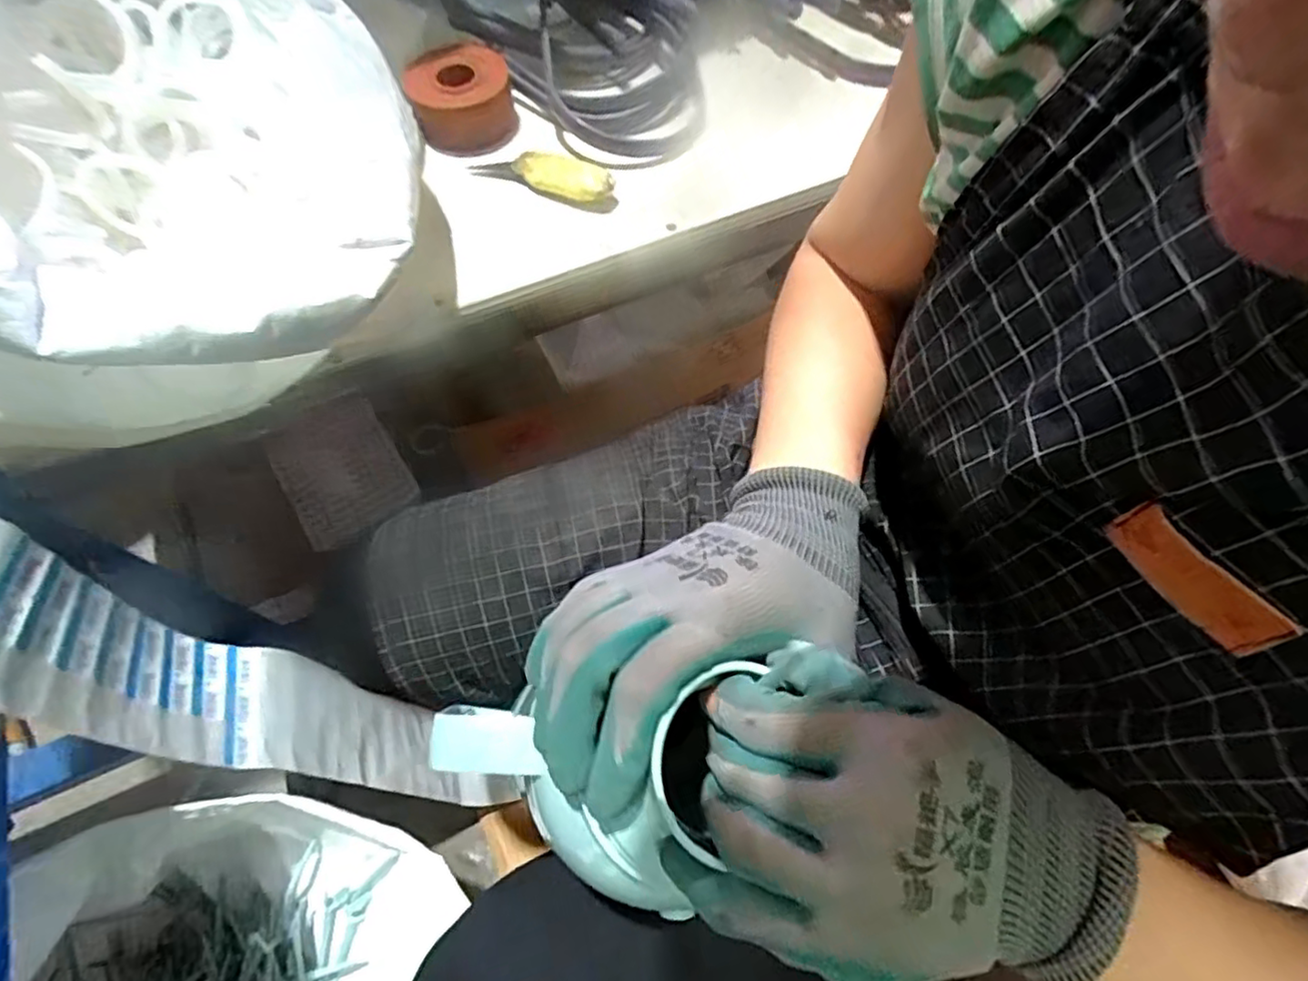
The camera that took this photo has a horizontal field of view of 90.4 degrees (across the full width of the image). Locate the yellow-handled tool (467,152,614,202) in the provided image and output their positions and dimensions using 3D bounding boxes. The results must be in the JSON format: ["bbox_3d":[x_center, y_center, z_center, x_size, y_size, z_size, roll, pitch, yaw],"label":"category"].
[{"bbox_3d":[-0.107,-0.307,0.630,0.145,0.029,0.040,19,65,9],"label":"yellow-handled tool"}]

